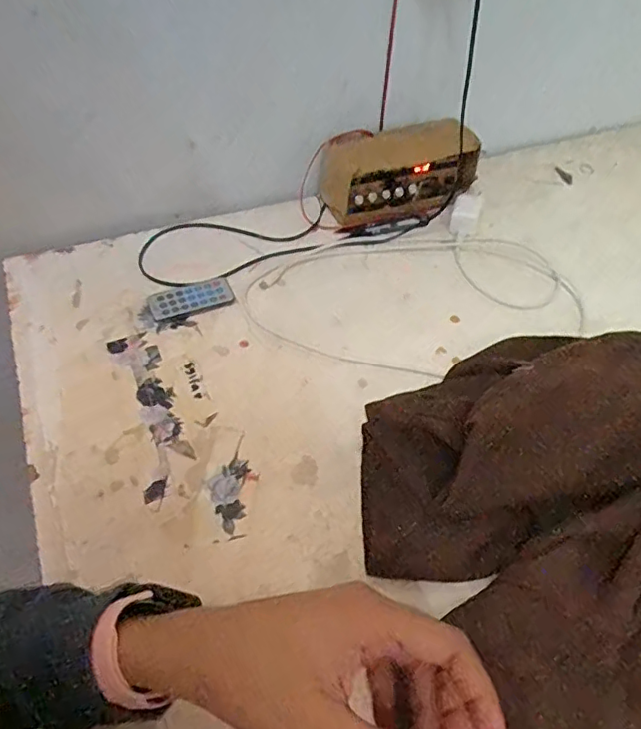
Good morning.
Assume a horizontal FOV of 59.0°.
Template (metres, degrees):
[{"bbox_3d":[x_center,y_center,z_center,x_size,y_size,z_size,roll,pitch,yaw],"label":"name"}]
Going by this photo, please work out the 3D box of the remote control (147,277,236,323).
[{"bbox_3d":[-0.135,-0.068,0.593,0.085,0.009,0.040,-17,52,-15],"label":"remote control"}]

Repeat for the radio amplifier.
[{"bbox_3d":[0.097,-0.234,0.692,0.185,0.090,0.085,-20,53,-16],"label":"radio amplifier"}]

